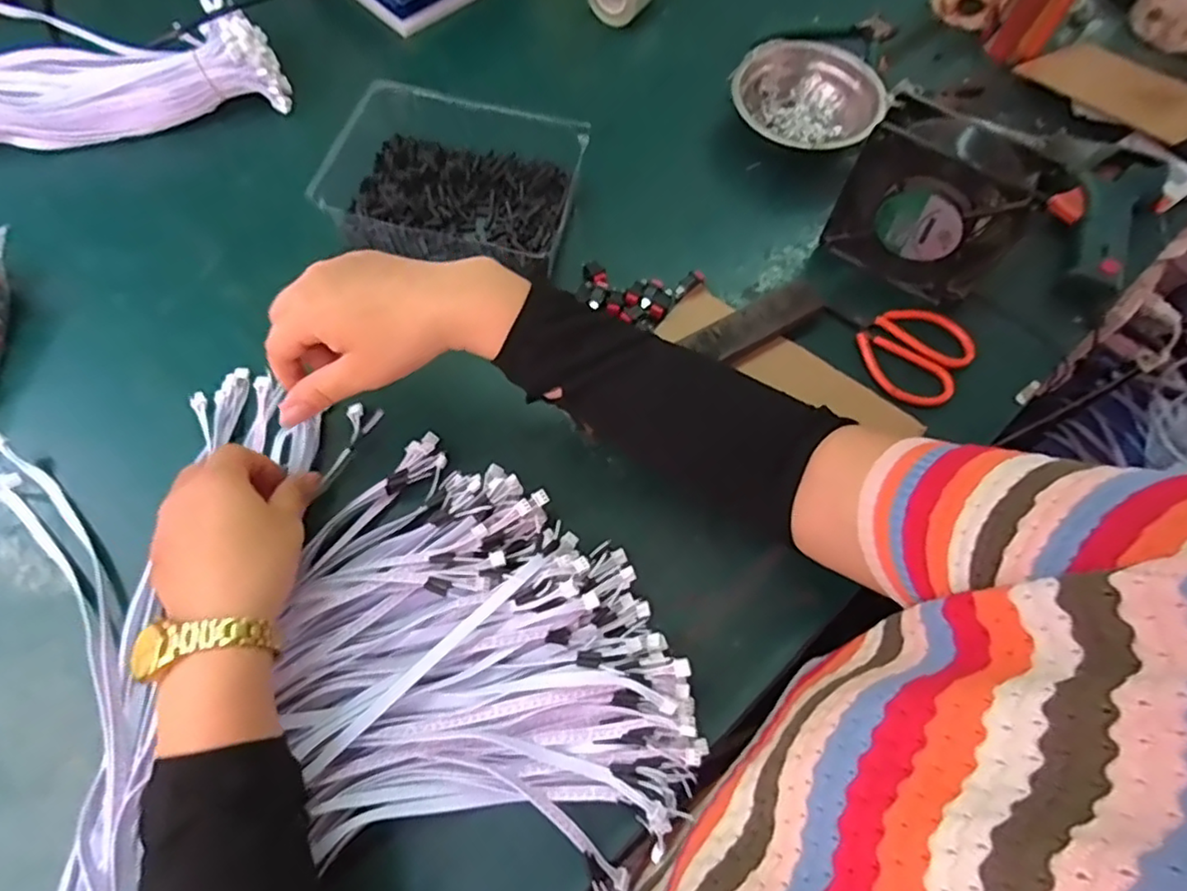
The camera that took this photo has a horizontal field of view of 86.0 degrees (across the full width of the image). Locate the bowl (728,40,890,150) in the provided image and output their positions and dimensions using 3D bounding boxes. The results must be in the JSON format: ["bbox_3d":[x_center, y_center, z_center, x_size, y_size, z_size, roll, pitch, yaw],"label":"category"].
[{"bbox_3d":[0.185,-0.301,0.565,0.125,0.041,0.125,1,66,-2],"label":"bowl"}]

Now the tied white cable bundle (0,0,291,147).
[{"bbox_3d":[-0.467,-0.284,0.512,0.401,0.071,0.105,-21,69,-11],"label":"tied white cable bundle"}]

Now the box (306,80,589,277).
[{"bbox_3d":[-0.108,-0.202,0.502,0.187,0.063,0.138,12,66,3],"label":"box"}]

